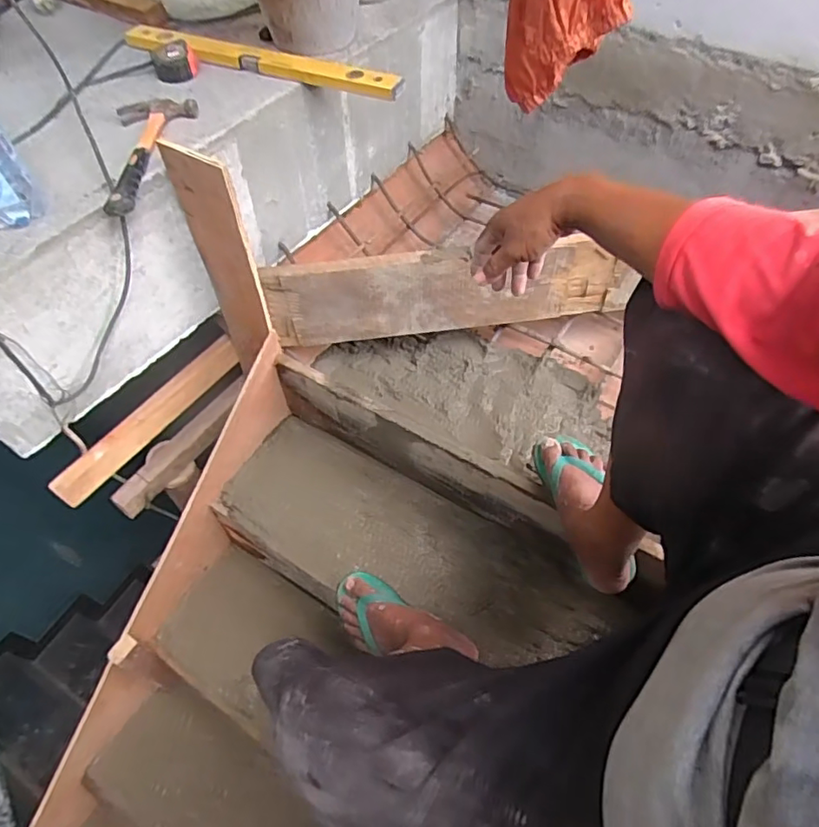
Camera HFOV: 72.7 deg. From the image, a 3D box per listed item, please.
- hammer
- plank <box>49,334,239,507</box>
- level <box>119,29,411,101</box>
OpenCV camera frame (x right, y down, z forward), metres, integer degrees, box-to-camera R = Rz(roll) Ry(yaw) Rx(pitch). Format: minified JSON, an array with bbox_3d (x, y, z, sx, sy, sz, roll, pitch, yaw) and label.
[{"bbox_3d":[-0.433,-0.416,0.872,0.112,0.025,0.296,4,55,4],"label":"hammer"},{"bbox_3d":[-0.501,0.004,1.098,0.022,0.065,0.427,0,43,45],"label":"plank"},{"bbox_3d":[-0.281,-0.651,1.026,0.577,0.025,0.057,19,57,14],"label":"level"}]

